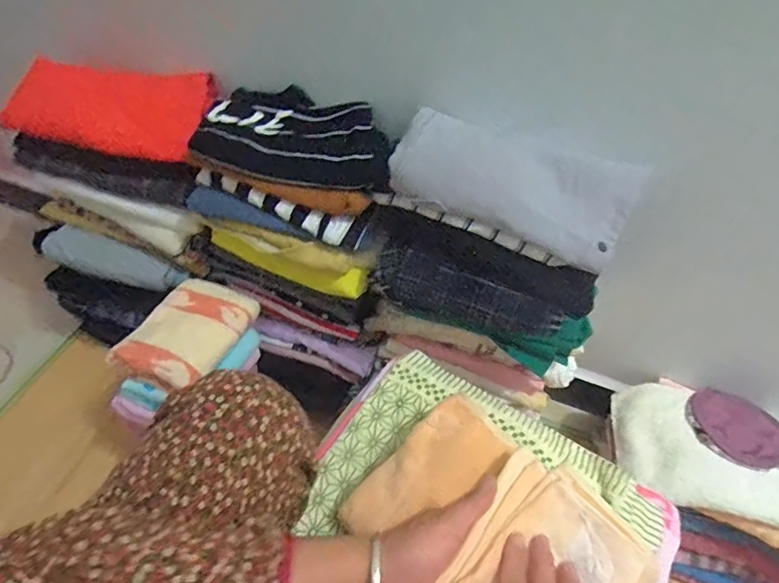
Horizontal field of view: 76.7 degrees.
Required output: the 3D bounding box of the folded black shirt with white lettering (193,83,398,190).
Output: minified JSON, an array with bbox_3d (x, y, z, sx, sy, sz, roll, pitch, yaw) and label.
[{"bbox_3d":[-0.112,-0.198,0.624,0.253,0.071,0.117,17,53,7],"label":"folded black shirt with white lettering"}]

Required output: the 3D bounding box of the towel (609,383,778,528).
[{"bbox_3d":[0.501,0.243,0.720,0.338,0.054,0.207,20,52,27],"label":"towel"}]

